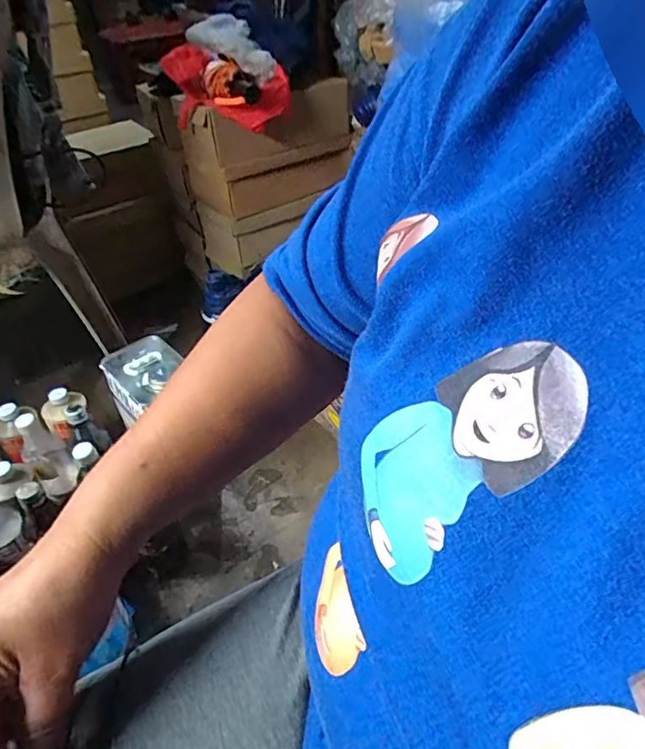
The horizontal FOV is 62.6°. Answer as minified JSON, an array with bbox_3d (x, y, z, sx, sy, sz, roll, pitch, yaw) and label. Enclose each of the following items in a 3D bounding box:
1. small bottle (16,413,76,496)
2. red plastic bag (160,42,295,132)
[{"bbox_3d":[-0.458,0.128,0.880,0.055,0.161,0.060,-25,45,-25],"label":"small bottle"},{"bbox_3d":[-0.180,-0.517,0.969,0.221,0.115,0.155,6,41,9],"label":"red plastic bag"}]

